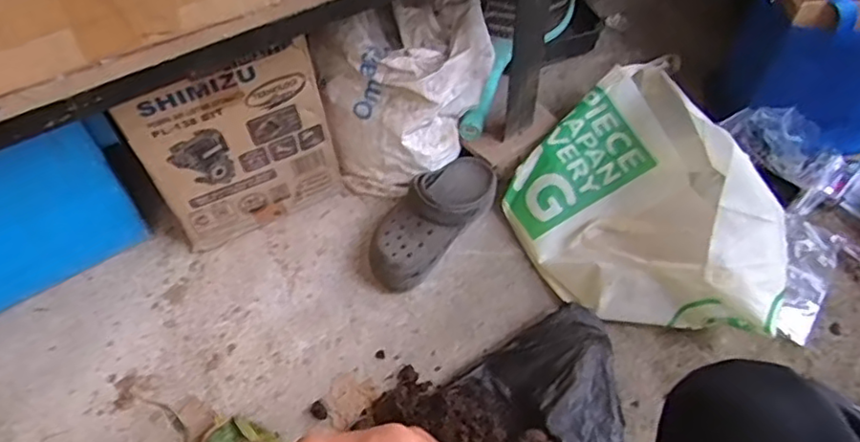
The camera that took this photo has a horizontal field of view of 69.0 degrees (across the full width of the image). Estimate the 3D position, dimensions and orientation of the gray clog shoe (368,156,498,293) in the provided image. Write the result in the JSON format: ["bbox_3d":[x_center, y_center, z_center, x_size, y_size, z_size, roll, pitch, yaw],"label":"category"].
[{"bbox_3d":[0.006,-0.006,0.891,0.098,0.083,0.234,30,61,20],"label":"gray clog shoe"}]

